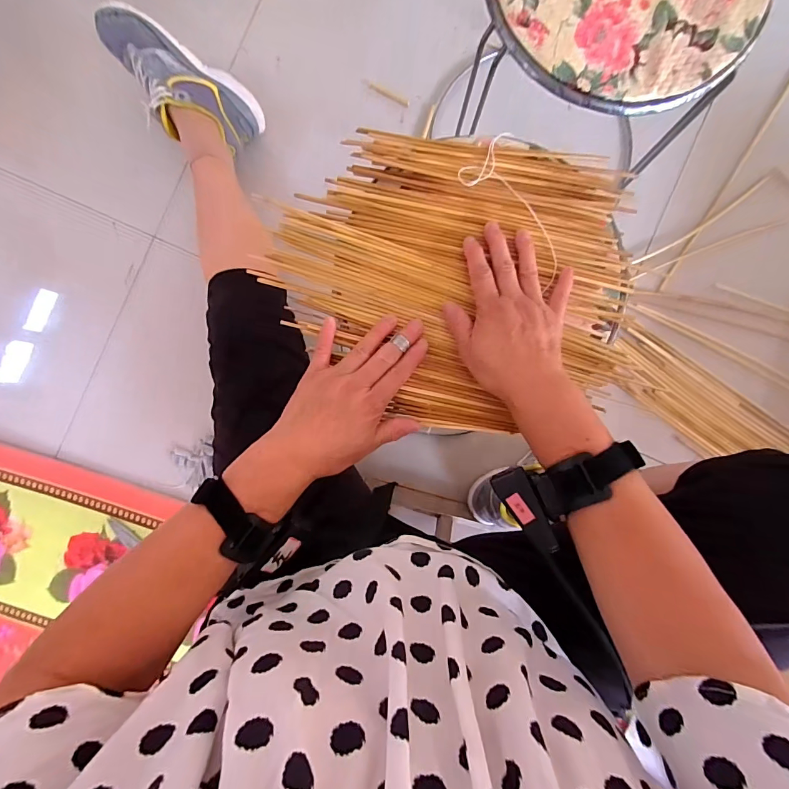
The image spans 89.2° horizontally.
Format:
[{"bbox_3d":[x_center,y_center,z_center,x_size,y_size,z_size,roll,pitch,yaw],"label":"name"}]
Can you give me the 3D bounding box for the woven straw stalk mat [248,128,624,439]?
[{"bbox_3d":[0.053,-0.111,0.387,0.345,0.020,0.275,5,90,0],"label":"woven straw stalk mat"}]

